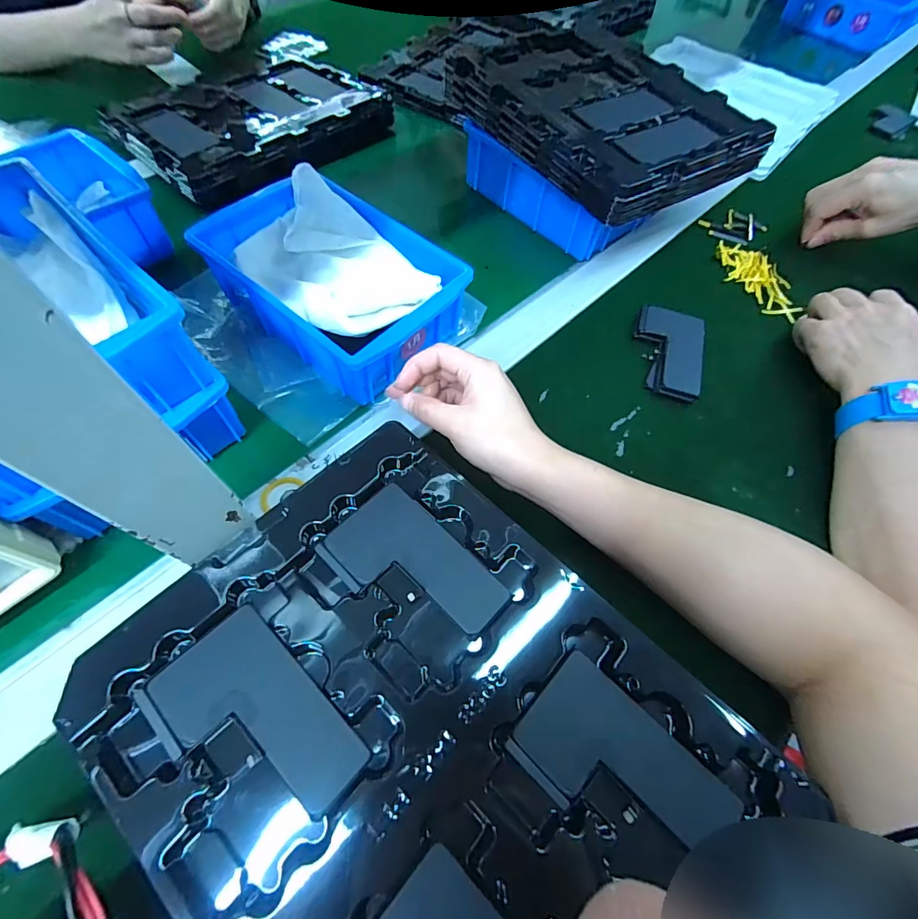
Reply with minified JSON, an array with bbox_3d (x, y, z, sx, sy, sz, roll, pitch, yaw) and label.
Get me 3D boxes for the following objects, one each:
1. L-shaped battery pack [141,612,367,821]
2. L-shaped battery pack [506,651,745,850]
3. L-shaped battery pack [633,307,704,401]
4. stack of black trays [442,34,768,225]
[{"bbox_3d":[-0.092,0.120,0.198,0.095,0.008,0.057,40,66,17],"label":"L-shaped battery pack"},{"bbox_3d":[0.076,0.144,0.201,0.093,0.004,0.056,38,65,16],"label":"L-shaped battery pack"},{"bbox_3d":[0.192,-0.100,0.400,0.061,0.009,0.100,17,62,6],"label":"L-shaped battery pack"},{"bbox_3d":[0.146,-0.363,0.458,0.219,0.038,0.279,-32,68,-19],"label":"stack of black trays"}]

